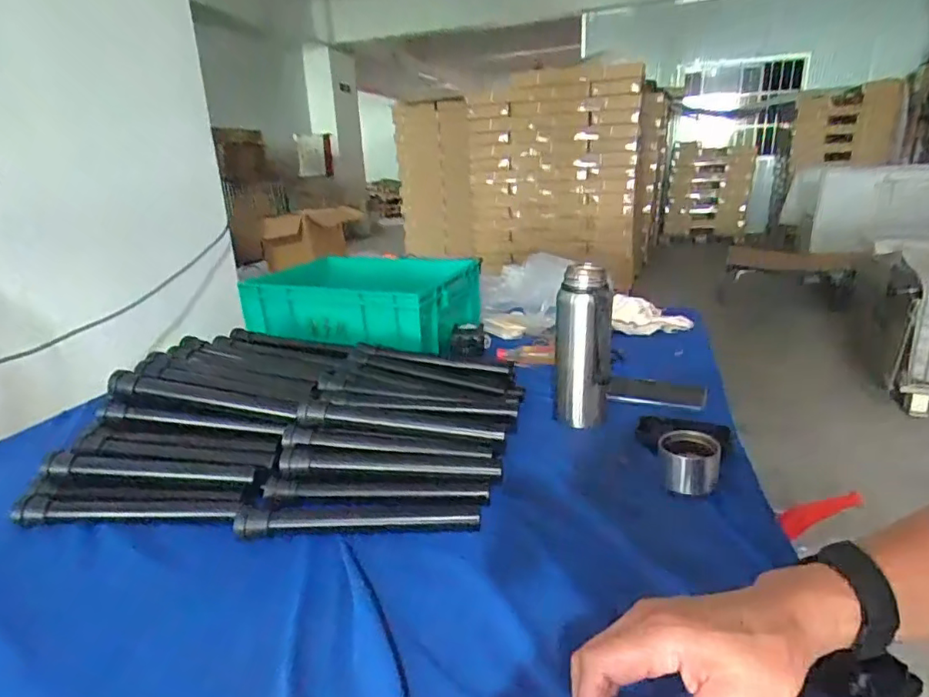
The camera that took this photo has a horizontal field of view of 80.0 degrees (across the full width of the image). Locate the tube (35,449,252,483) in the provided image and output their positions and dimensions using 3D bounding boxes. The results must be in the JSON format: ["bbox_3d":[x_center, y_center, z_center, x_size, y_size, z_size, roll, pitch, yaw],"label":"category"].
[{"bbox_3d":[-0.356,0.138,0.629,0.248,0.029,0.032,3,21,5],"label":"tube"}]

